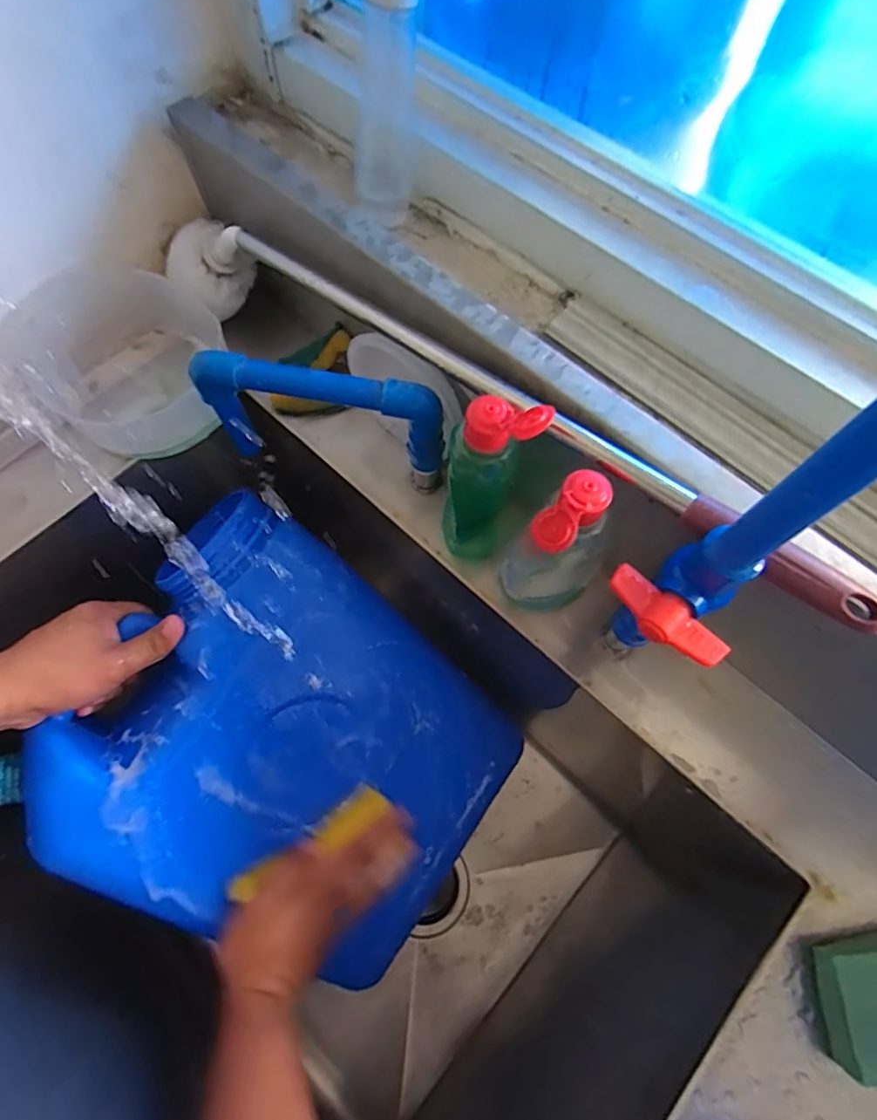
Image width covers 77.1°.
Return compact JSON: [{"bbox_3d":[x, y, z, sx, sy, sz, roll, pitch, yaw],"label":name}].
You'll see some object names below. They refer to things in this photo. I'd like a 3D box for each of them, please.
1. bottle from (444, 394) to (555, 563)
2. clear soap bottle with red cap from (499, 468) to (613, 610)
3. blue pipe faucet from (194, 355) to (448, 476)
[{"bbox_3d":[0.034,-0.057,0.378,0.054,0.163,0.060,3,70,1],"label":"bottle"},{"bbox_3d":[0.078,-0.002,0.364,0.053,0.149,0.063,40,74,13],"label":"clear soap bottle with red cap"},{"bbox_3d":[-0.083,-0.106,0.403,0.174,0.077,0.030,7,70,2],"label":"blue pipe faucet"}]

